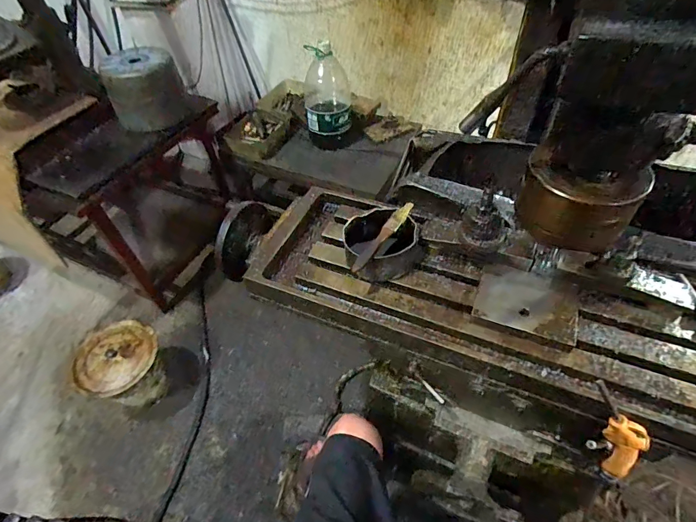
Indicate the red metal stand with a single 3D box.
[{"bbox_3d":[-0.748,-0.269,1.549,0.346,0.660,0.603,23,55,21],"label":"red metal stand"}]

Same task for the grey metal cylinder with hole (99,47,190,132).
[{"bbox_3d":[-0.675,-0.585,1.312,0.235,0.209,0.182,-17,51,-10],"label":"grey metal cylinder with hole"}]

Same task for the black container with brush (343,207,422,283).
[{"bbox_3d":[0.052,-0.026,0.597,0.114,0.060,0.102,-15,51,-9],"label":"black container with brush"}]

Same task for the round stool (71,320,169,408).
[{"bbox_3d":[-0.711,0.360,1.295,0.233,0.259,0.227,-2,50,2],"label":"round stool"}]

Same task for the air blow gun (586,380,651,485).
[{"bbox_3d":[0.335,0.236,0.490,0.054,0.229,0.023,20,54,45],"label":"air blow gun"}]

